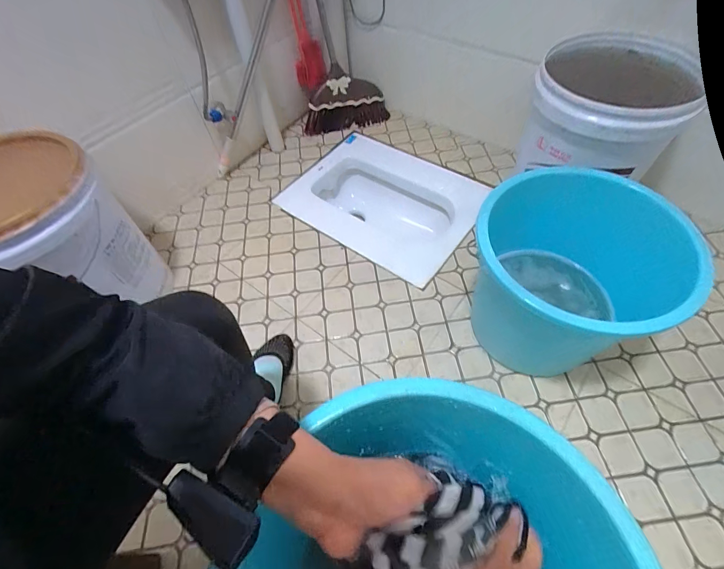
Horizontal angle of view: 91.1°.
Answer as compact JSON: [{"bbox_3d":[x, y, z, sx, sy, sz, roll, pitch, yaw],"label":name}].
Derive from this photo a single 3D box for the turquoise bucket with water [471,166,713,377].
[{"bbox_3d":[0.355,0.018,0.666,0.305,0.326,0.276,15,58,13],"label":"turquoise bucket with water"}]

